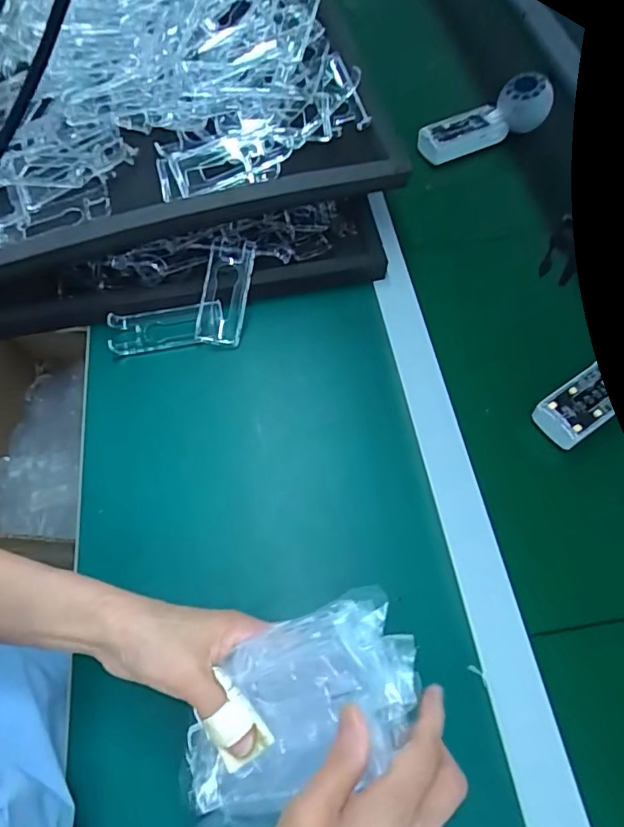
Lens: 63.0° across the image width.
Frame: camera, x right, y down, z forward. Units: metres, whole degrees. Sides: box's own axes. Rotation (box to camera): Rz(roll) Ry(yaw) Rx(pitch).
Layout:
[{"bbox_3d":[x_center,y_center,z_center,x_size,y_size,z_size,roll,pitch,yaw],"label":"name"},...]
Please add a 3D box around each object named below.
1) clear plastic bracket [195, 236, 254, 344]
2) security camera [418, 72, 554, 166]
[{"bbox_3d":[-0.085,-0.120,0.501,0.044,0.022,0.105,8,83,6],"label":"clear plastic bracket"},{"bbox_3d":[0.202,-0.351,0.605,0.163,0.047,0.049,-22,64,-9],"label":"security camera"}]

